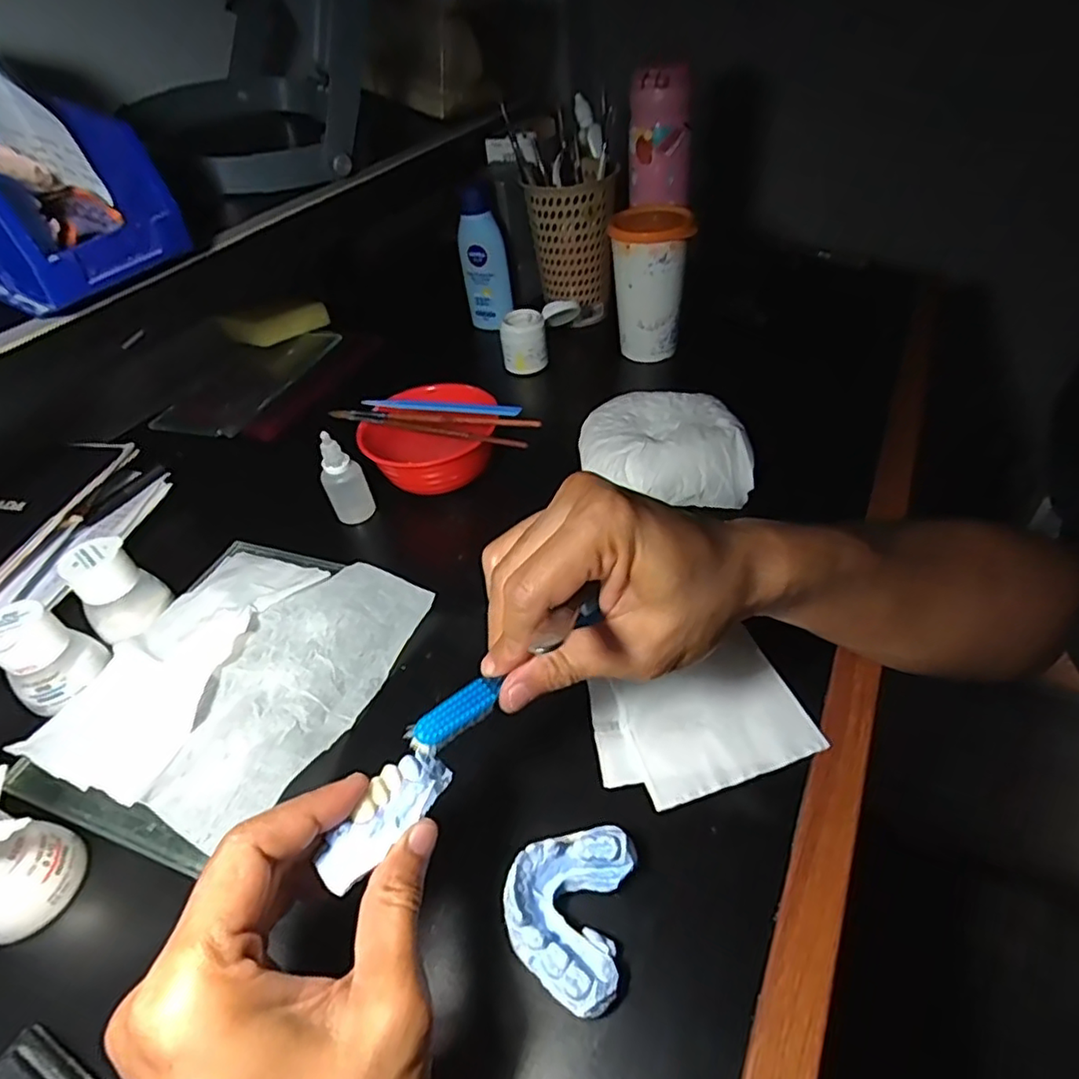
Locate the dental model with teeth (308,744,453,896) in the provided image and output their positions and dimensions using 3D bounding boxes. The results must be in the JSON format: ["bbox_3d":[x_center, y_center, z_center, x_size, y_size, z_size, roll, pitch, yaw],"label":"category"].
[{"bbox_3d":[-0.058,0.106,0.237,0.020,0.017,0.059,26,48,28],"label":"dental model with teeth"}]

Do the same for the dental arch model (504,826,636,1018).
[{"bbox_3d":[0.012,0.157,0.265,0.049,0.026,0.067,7,46,14],"label":"dental arch model"}]

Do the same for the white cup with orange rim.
[{"bbox_3d":[0.104,-0.245,0.593,0.067,0.125,0.070,-4,44,4],"label":"white cup with orange rim"}]

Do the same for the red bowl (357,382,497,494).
[{"bbox_3d":[-0.089,-0.080,0.499,0.106,0.053,0.086,-2,44,5],"label":"red bowl"}]

